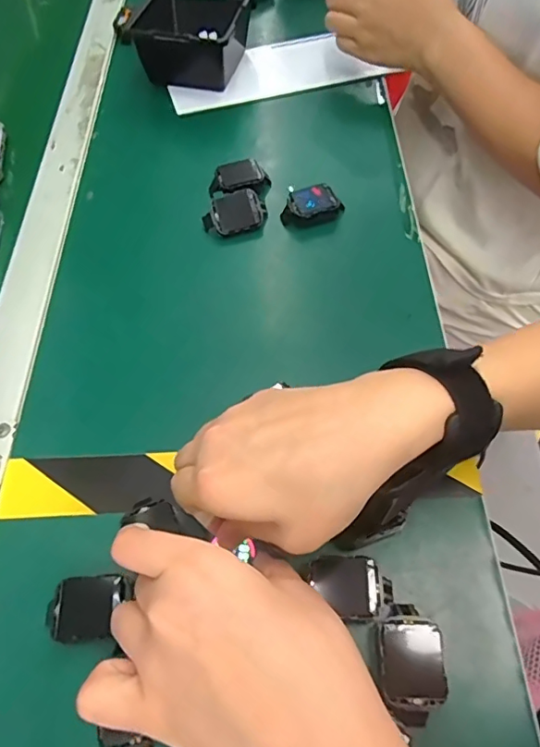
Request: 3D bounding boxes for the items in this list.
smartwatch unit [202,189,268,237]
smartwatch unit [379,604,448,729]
[{"bbox_3d":[-0.030,-0.135,0.440,0.052,0.018,0.034,-23,104,-5],"label":"smartwatch unit"},{"bbox_3d":[0.072,0.148,0.268,0.032,0.015,0.054,1,58,2],"label":"smartwatch unit"}]

